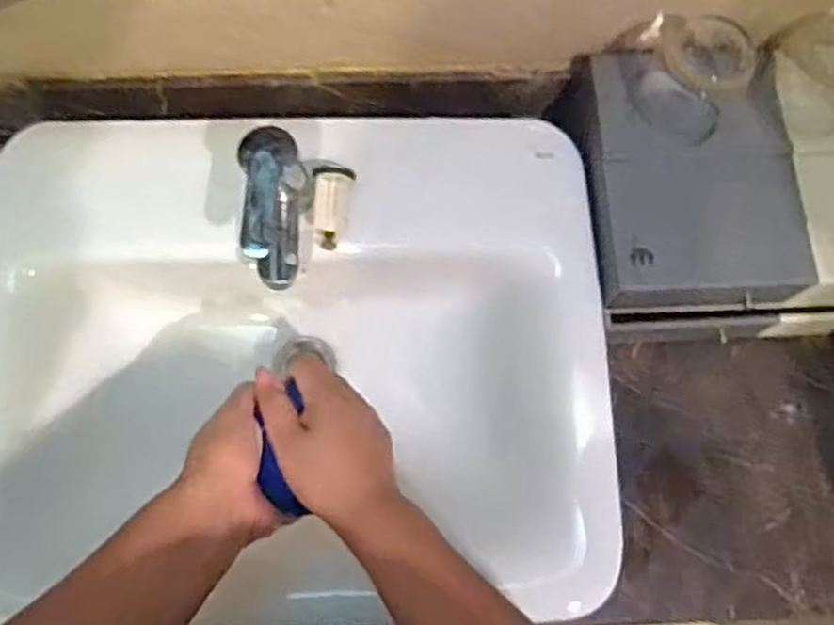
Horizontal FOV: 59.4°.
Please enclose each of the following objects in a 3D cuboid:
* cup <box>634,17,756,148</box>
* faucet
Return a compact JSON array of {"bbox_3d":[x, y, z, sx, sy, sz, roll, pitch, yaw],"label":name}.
[{"bbox_3d":[0.237,-0.205,0.622,0.077,0.075,0.080,0,74,0],"label":"cup"},{"bbox_3d":[-0.112,-0.074,0.596,0.044,0.108,0.112,0,74,0],"label":"faucet"}]

